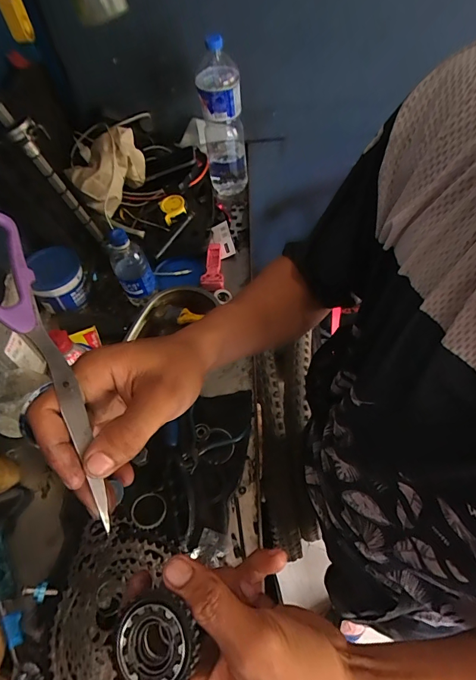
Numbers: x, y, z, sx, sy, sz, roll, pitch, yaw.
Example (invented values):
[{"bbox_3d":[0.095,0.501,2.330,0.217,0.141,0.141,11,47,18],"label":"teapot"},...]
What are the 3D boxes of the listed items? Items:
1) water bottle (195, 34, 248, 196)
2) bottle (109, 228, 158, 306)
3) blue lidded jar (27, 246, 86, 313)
[{"bbox_3d":[-0.032,-0.464,0.821,0.097,0.295,0.100,-3,57,2],"label":"water bottle"},{"bbox_3d":[-0.200,-0.141,0.690,0.062,0.154,0.069,-25,59,-12],"label":"bottle"},{"bbox_3d":[-0.346,-0.119,0.727,0.091,0.082,0.098,-23,58,-11],"label":"blue lidded jar"}]

